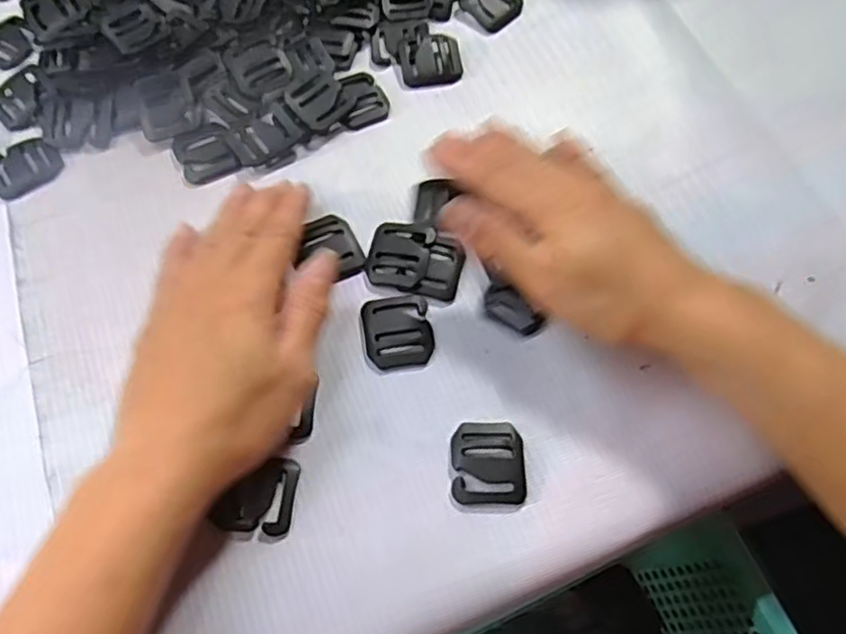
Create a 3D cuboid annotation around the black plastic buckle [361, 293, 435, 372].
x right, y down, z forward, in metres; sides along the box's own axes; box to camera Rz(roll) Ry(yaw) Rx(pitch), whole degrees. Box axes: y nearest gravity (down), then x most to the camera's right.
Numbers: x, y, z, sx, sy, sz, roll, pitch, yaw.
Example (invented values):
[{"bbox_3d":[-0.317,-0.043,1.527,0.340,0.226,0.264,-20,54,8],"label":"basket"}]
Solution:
[{"bbox_3d":[-0.012,0.006,0.315,0.031,0.004,0.035,-11,65,-6],"label":"black plastic buckle"}]

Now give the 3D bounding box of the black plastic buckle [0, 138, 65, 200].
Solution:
[{"bbox_3d":[-0.208,-0.079,0.355,0.035,0.004,0.030,-36,70,-16],"label":"black plastic buckle"}]

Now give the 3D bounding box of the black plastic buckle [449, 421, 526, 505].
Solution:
[{"bbox_3d":[0.028,0.061,0.288,0.031,0.004,0.035,0,64,-1],"label":"black plastic buckle"}]

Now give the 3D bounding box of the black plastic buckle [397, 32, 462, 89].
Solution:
[{"bbox_3d":[0.004,-0.148,0.389,0.035,0.010,0.032,-7,64,-4],"label":"black plastic buckle"}]

